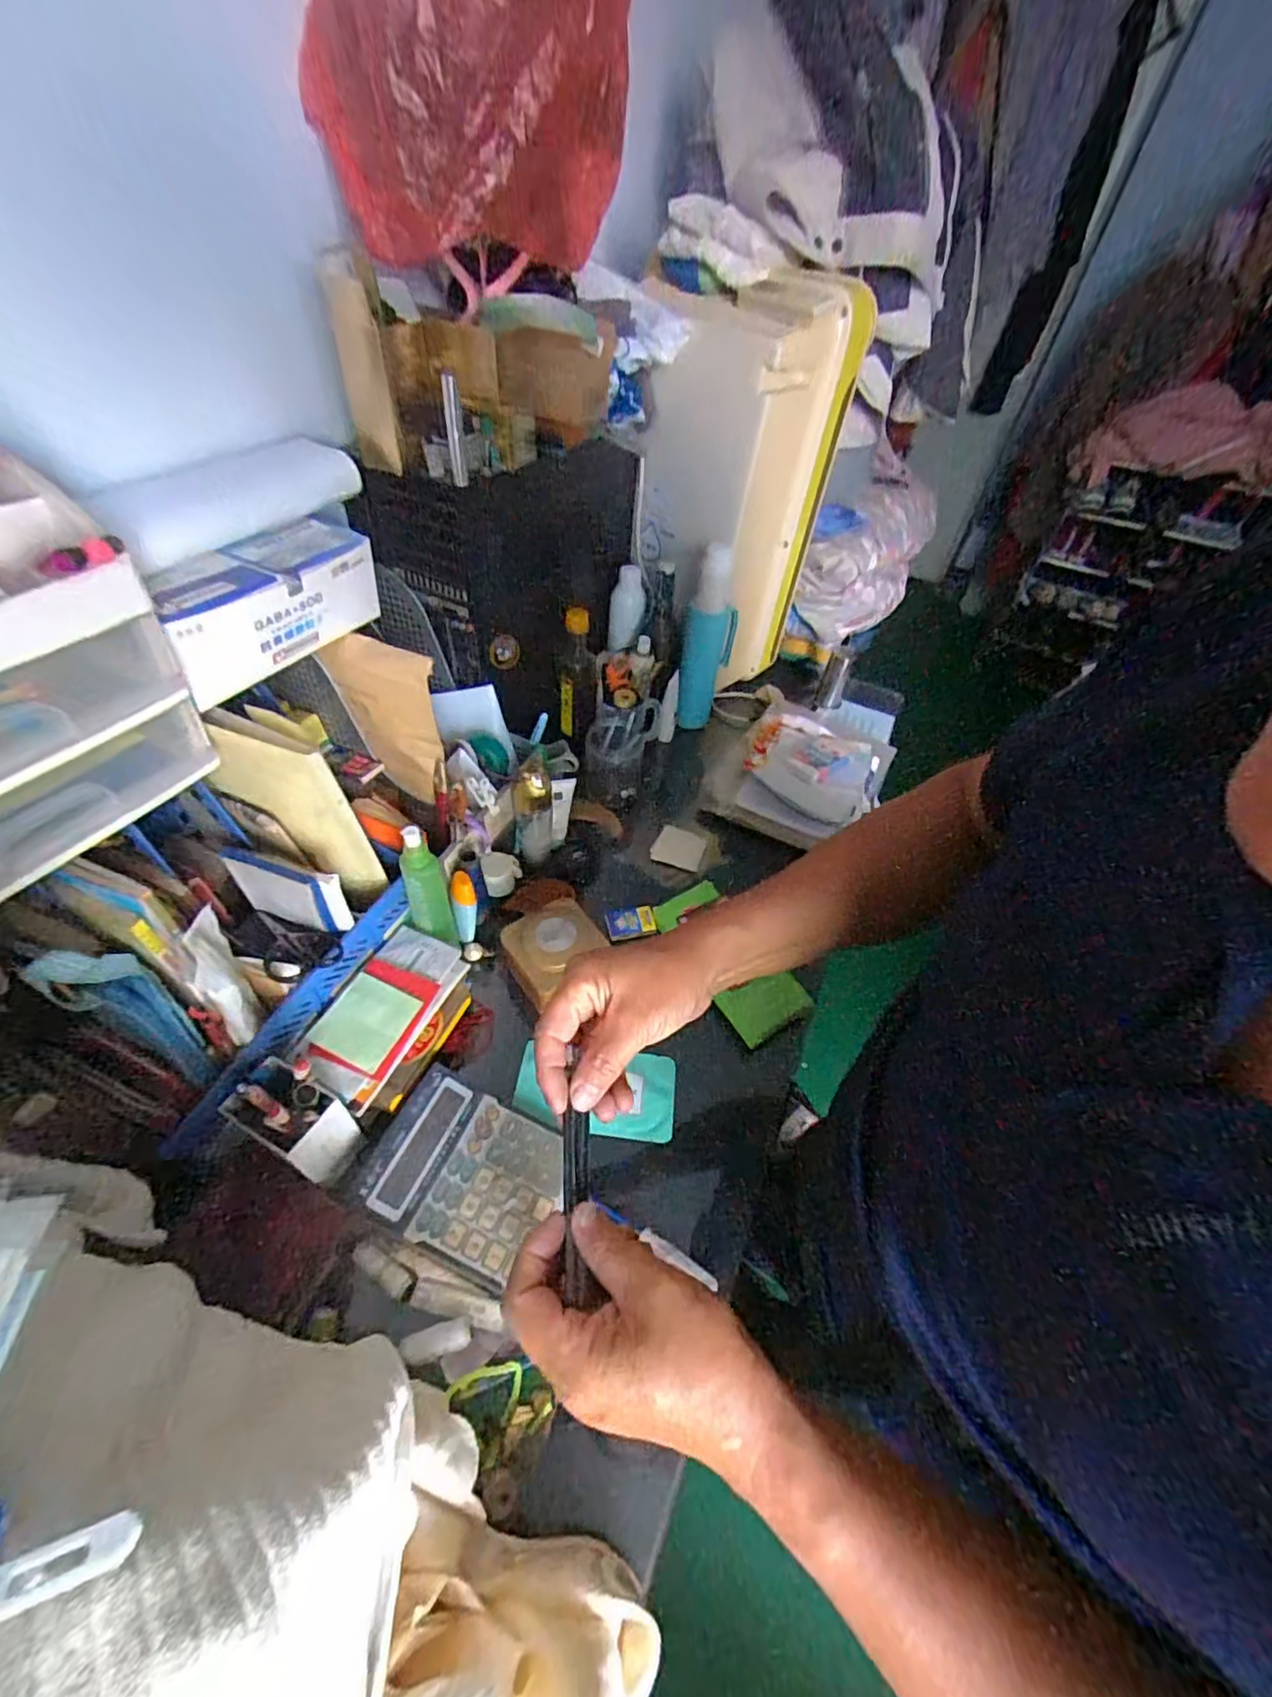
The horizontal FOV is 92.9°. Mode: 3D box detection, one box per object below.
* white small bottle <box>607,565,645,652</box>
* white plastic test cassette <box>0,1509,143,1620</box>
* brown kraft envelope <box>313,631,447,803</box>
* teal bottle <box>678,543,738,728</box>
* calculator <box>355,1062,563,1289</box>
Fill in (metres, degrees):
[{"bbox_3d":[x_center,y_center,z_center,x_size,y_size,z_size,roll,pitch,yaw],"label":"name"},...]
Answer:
[{"bbox_3d":[-0.015,-0.381,0.962,0.046,0.125,0.037,14,26,7],"label":"white small bottle"},{"bbox_3d":[-0.183,0.222,0.185,0.049,0.005,0.013,-4,47,-26],"label":"white plastic test cassette"},{"bbox_3d":[-0.265,-0.136,0.659,0.115,0.178,0.023,16,47,11],"label":"brown kraft envelope"},{"bbox_3d":[0.113,-0.313,0.956,0.066,0.264,0.095,17,49,9],"label":"teal bottle"},{"bbox_3d":[-0.150,0.293,0.550,0.172,0.036,0.129,20,49,12],"label":"calculator"}]

